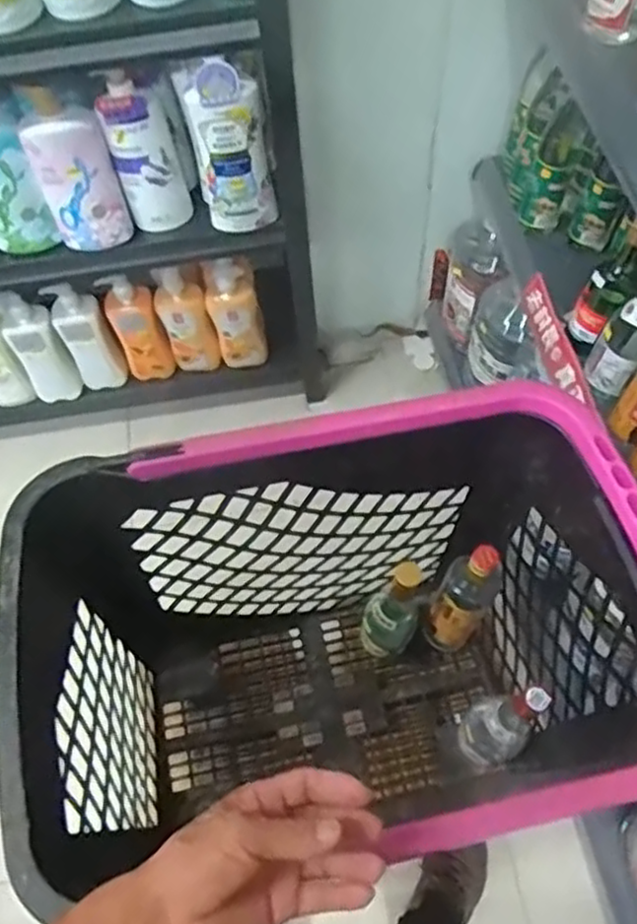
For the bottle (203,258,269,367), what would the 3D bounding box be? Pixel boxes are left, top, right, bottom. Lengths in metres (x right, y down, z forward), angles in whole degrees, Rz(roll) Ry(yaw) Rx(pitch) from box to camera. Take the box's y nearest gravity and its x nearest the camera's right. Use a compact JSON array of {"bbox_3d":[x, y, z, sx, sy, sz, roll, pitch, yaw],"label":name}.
[{"bbox_3d":[-0.156,-0.276,1.353,0.093,0.220,0.086,-14,62,-4],"label":"bottle"}]

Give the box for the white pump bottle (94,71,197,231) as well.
[{"bbox_3d":[-0.253,-0.452,1.051,0.096,0.264,0.061,-14,62,-4],"label":"white pump bottle"}]

